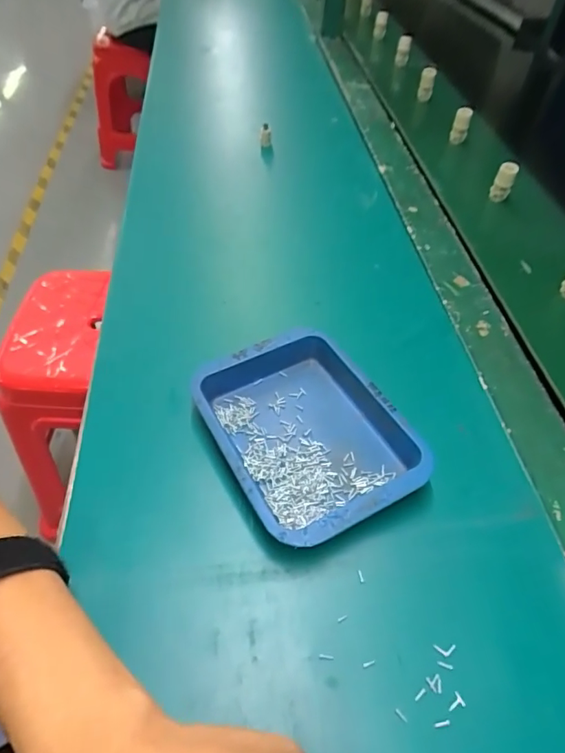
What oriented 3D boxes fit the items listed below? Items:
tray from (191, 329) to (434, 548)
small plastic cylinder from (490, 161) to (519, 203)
[{"bbox_3d":[0.013,0.035,0.351,0.119,0.030,0.160,-22,53,-19],"label":"tray"},{"bbox_3d":[0.258,-0.227,0.581,0.019,0.042,0.016,30,55,22],"label":"small plastic cylinder"}]

